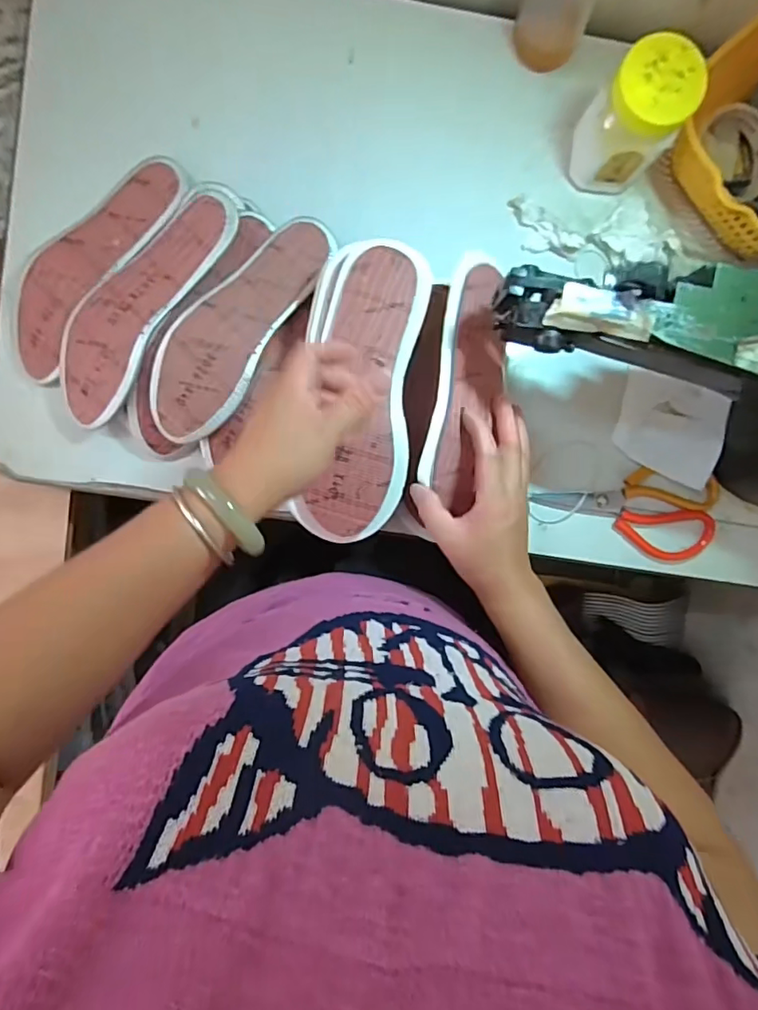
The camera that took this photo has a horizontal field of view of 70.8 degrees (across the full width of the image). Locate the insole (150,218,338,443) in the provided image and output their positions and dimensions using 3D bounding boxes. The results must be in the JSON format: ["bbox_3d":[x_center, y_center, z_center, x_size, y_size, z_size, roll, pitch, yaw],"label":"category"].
[{"bbox_3d":[-0.135,-0.172,0.499,0.080,0.032,0.243,31,89,-3],"label":"insole"}]

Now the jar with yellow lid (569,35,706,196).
[{"bbox_3d":[0.228,-0.346,0.484,0.077,0.109,0.067,35,88,-3],"label":"jar with yellow lid"}]

